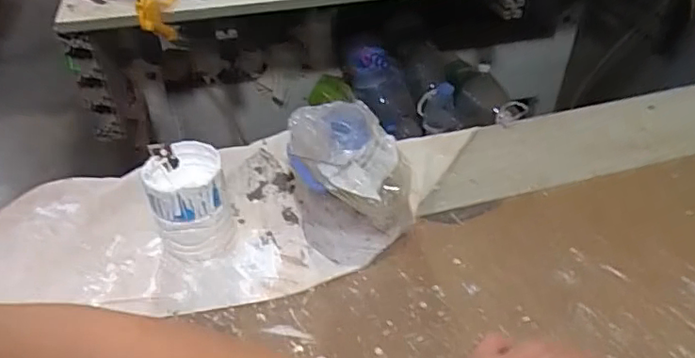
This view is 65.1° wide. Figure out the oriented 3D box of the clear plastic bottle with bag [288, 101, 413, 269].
[{"bbox_3d":[0.002,-0.002,0.474,0.111,0.124,0.097,2,41,3],"label":"clear plastic bottle with bag"}]

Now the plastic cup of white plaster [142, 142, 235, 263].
[{"bbox_3d":[-0.137,0.021,0.475,0.067,0.081,0.066,-10,42,-10],"label":"plastic cup of white plaster"}]

